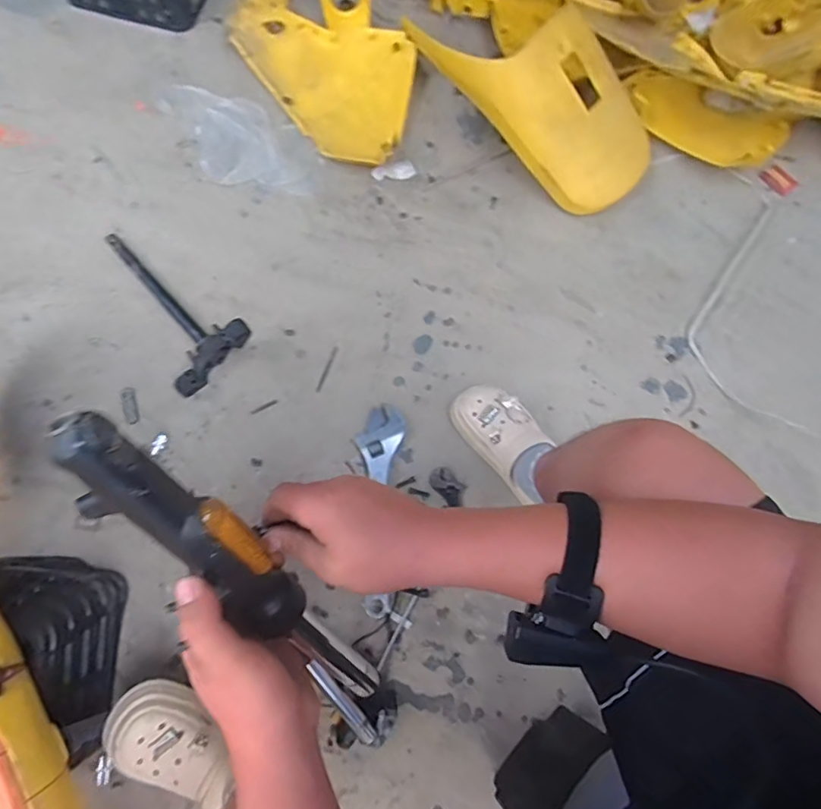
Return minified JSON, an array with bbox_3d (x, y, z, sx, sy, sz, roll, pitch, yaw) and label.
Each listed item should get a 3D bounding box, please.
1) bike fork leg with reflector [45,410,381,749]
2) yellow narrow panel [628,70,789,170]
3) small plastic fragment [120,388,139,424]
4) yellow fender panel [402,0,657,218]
[{"bbox_3d":[-0.102,0.151,0.389,0.047,0.395,0.029,-33,38,-9],"label":"bike fork leg with reflector"},{"bbox_3d":[0.605,-0.591,1.091,0.336,0.070,0.122,27,75,7],"label":"yellow narrow panel"},{"bbox_3d":[-0.510,0.003,0.957,0.027,0.006,0.071,-15,74,-5],"label":"small plastic fragment"},{"bbox_3d":[0.235,-0.631,1.050,0.553,0.194,0.252,33,76,9],"label":"yellow fender panel"}]

